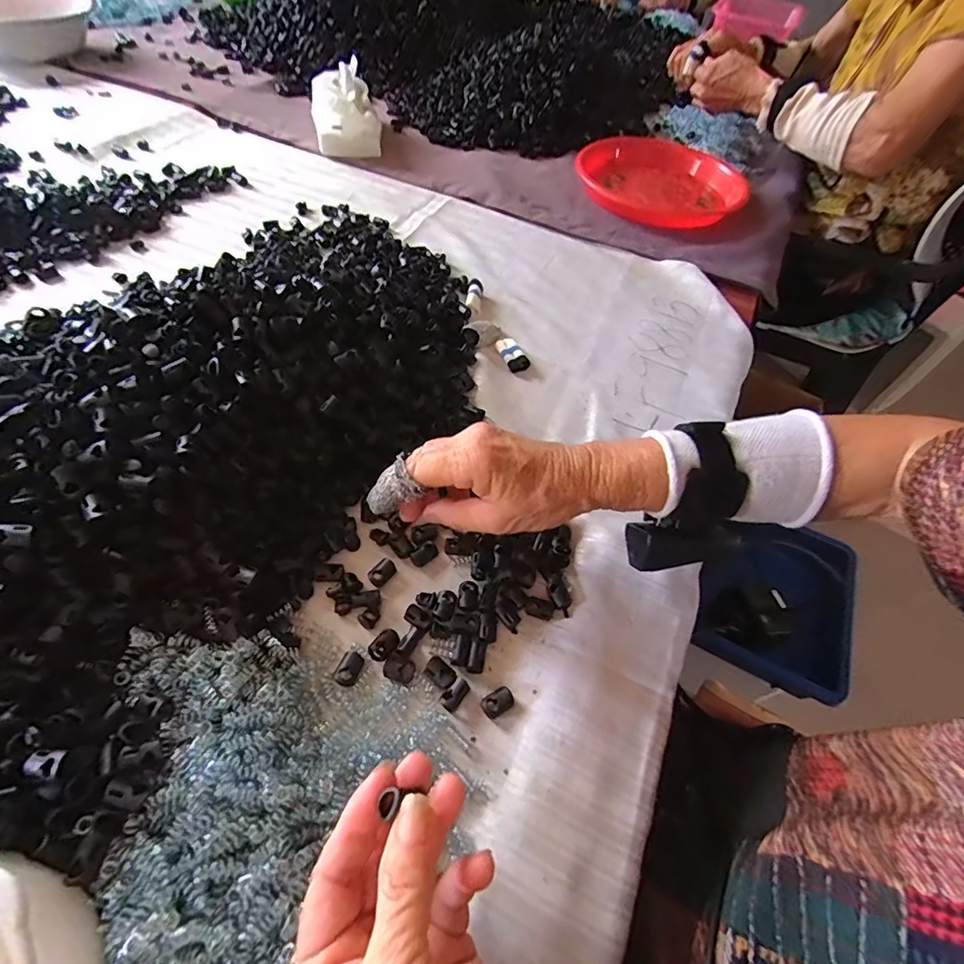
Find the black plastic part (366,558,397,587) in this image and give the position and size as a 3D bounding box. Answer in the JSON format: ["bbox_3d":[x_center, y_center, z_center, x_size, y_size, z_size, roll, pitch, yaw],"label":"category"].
[{"bbox_3d":[-0.072,0.065,0.344,0.014,0.006,0.021,39,62,20],"label":"black plastic part"}]

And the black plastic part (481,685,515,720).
[{"bbox_3d":[0.010,0.139,0.301,0.020,0.010,0.013,-27,62,-21],"label":"black plastic part"}]

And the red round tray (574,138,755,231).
[{"bbox_3d":[0.251,-0.423,0.664,0.210,0.034,0.210,2,56,-3],"label":"red round tray"}]

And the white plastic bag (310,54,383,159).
[{"bbox_3d":[-0.199,-0.545,0.700,0.096,0.075,0.121,-8,57,-10],"label":"white plastic bag"}]

